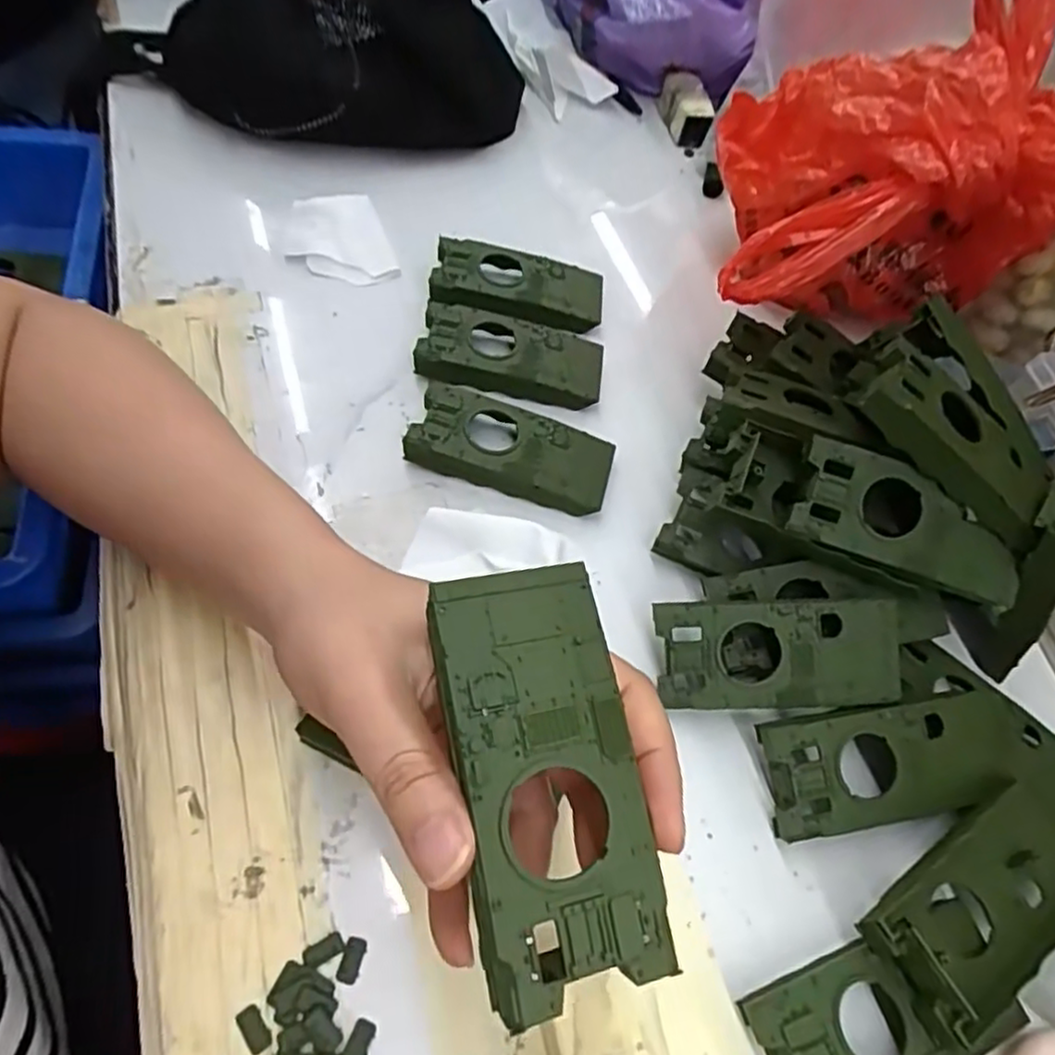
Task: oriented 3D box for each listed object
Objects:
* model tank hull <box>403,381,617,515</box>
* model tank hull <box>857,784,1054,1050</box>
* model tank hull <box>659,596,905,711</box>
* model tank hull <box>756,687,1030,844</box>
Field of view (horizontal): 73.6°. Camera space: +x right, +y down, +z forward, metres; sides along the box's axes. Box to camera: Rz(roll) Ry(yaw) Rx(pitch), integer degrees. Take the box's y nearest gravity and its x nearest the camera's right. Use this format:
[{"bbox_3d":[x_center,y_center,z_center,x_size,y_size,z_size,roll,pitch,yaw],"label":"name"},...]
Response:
[{"bbox_3d":[-0.007,-0.043,0.368,0.103,0.016,0.051,19,58,2],"label":"model tank hull"},{"bbox_3d":[0.183,0.145,0.278,0.111,0.021,0.049,-20,63,-28],"label":"model tank hull"},{"bbox_3d":[0.112,0.056,0.315,0.106,0.020,0.049,2,88,1],"label":"model tank hull"},{"bbox_3d":[0.162,0.099,0.302,0.124,0.024,0.046,-7,61,-8],"label":"model tank hull"}]

